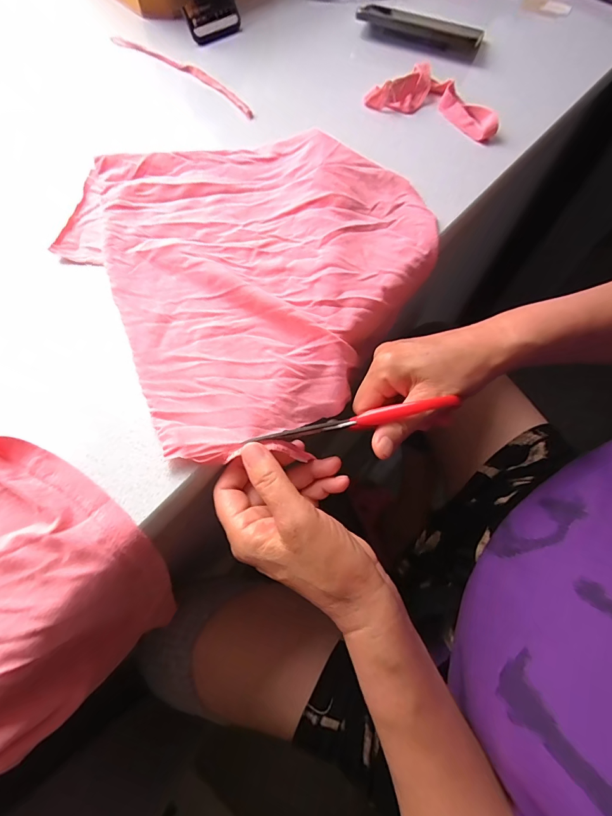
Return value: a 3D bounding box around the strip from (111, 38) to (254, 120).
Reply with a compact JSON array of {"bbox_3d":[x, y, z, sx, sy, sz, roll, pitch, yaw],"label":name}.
[{"bbox_3d":[-0.153,-0.418,0.466,0.257,0.012,0.018,39,70,16],"label":"strip"}]

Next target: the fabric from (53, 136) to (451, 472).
[{"bbox_3d":[-0.069,-0.137,0.337,0.305,0.036,0.322,30,67,12],"label":"fabric"}]

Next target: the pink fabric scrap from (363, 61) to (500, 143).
[{"bbox_3d":[0.153,-0.363,0.441,0.152,0.031,0.069,24,67,8],"label":"pink fabric scrap"}]

